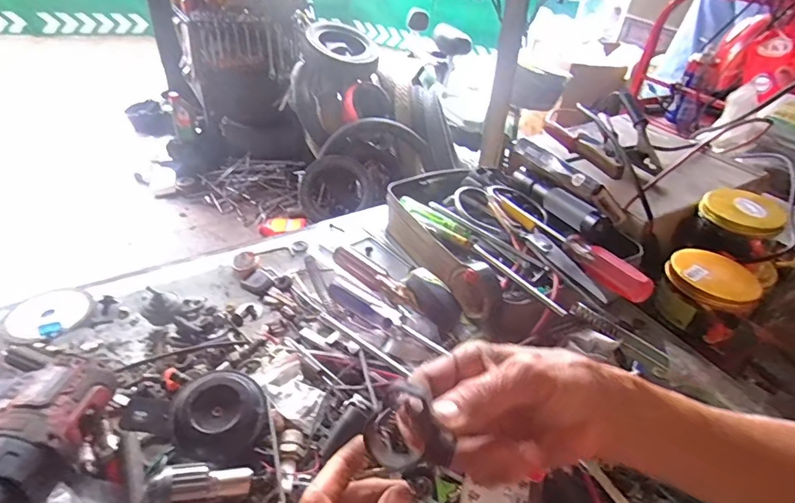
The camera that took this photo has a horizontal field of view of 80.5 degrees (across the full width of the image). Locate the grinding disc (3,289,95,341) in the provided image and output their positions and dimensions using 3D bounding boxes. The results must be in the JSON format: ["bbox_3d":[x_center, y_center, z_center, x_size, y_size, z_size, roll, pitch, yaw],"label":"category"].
[{"bbox_3d":[-0.335,0.058,0.452,0.066,0.007,0.068,3,38,-2],"label":"grinding disc"}]

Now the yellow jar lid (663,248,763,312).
[{"bbox_3d":[0.328,0.028,0.483,0.078,0.019,0.080,3,38,-2],"label":"yellow jar lid"}]

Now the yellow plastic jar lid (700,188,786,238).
[{"bbox_3d":[0.400,-0.047,0.546,0.085,0.018,0.078,3,38,-2],"label":"yellow plastic jar lid"}]

